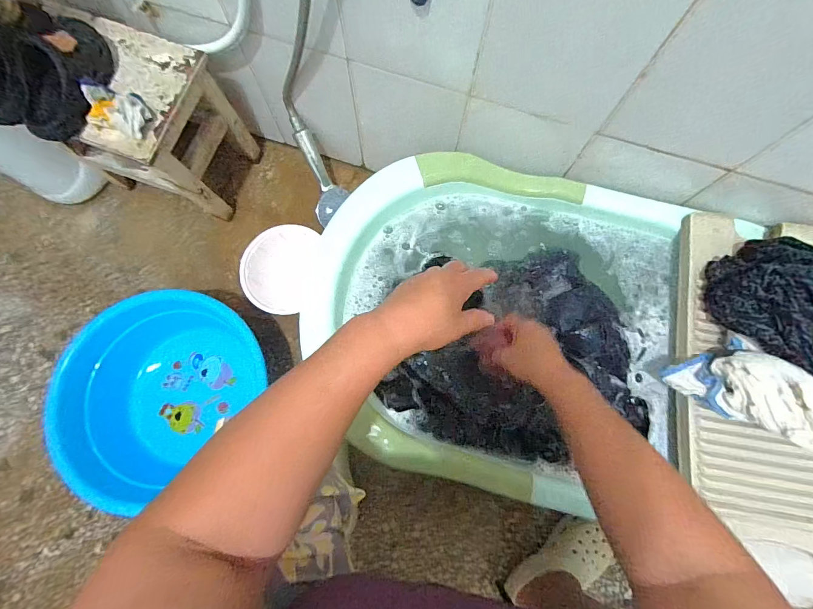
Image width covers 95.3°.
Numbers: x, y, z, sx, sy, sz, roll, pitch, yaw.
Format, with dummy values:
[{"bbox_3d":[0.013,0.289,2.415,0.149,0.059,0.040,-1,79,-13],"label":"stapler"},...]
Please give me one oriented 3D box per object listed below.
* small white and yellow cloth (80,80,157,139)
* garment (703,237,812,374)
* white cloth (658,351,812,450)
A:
[{"bbox_3d":[-0.439,-0.300,0.563,0.092,0.035,0.071,22,78,4],"label":"small white and yellow cloth"},{"bbox_3d":[0.497,0.030,0.472,0.128,0.115,0.242,-15,78,-4],"label":"garment"},{"bbox_3d":[0.447,0.110,0.477,0.157,0.094,0.085,38,80,7],"label":"white cloth"}]

